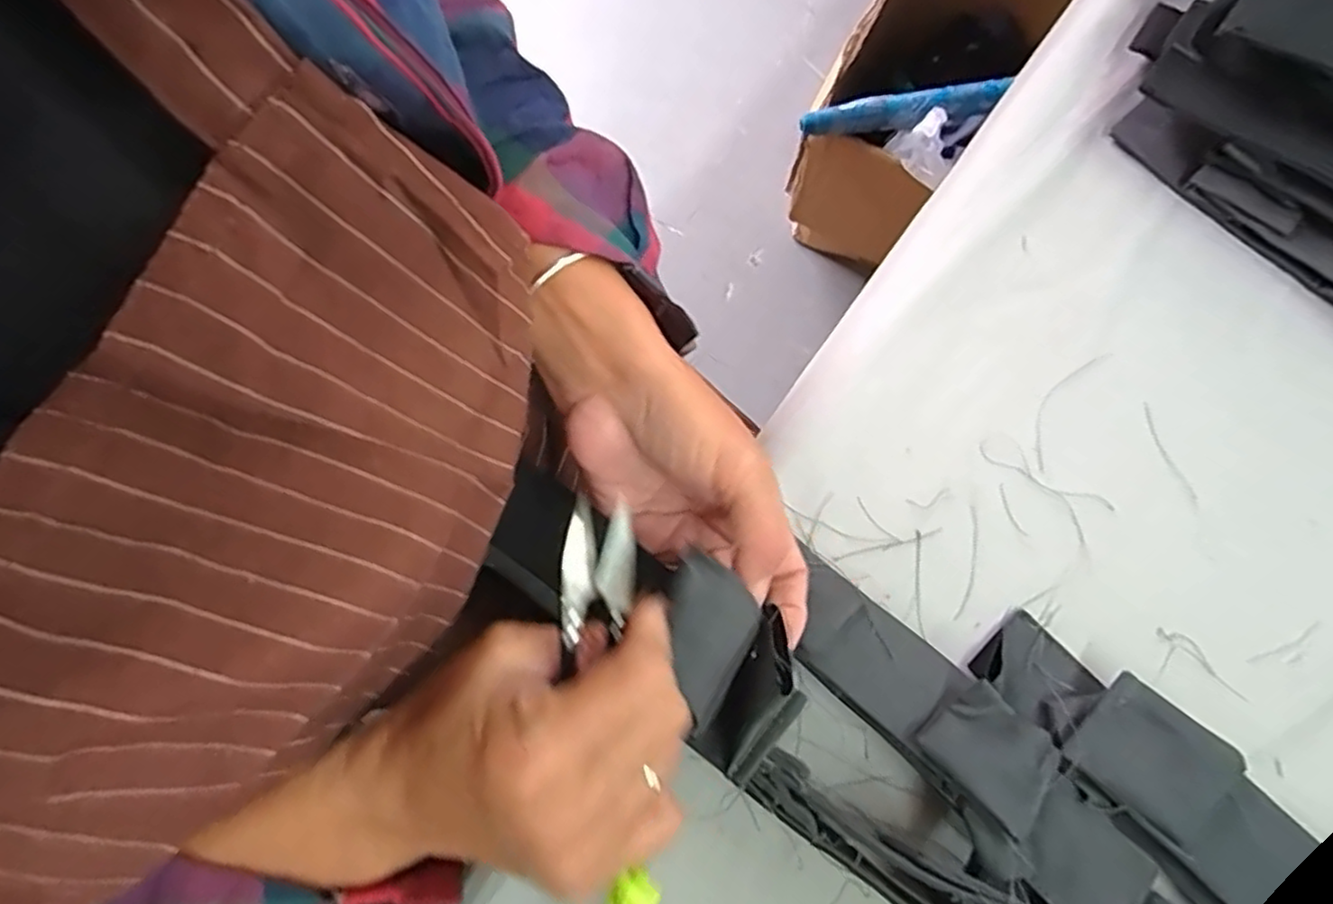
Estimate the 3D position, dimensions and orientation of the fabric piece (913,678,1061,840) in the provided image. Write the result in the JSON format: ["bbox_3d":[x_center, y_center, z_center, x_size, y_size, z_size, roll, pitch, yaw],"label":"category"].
[{"bbox_3d":[0.134,0.122,0.281,0.045,0.009,0.050,-34,73,-27],"label":"fabric piece"}]

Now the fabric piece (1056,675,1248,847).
[{"bbox_3d":[0.201,0.126,0.287,0.046,0.005,0.053,-44,67,-11],"label":"fabric piece"}]

